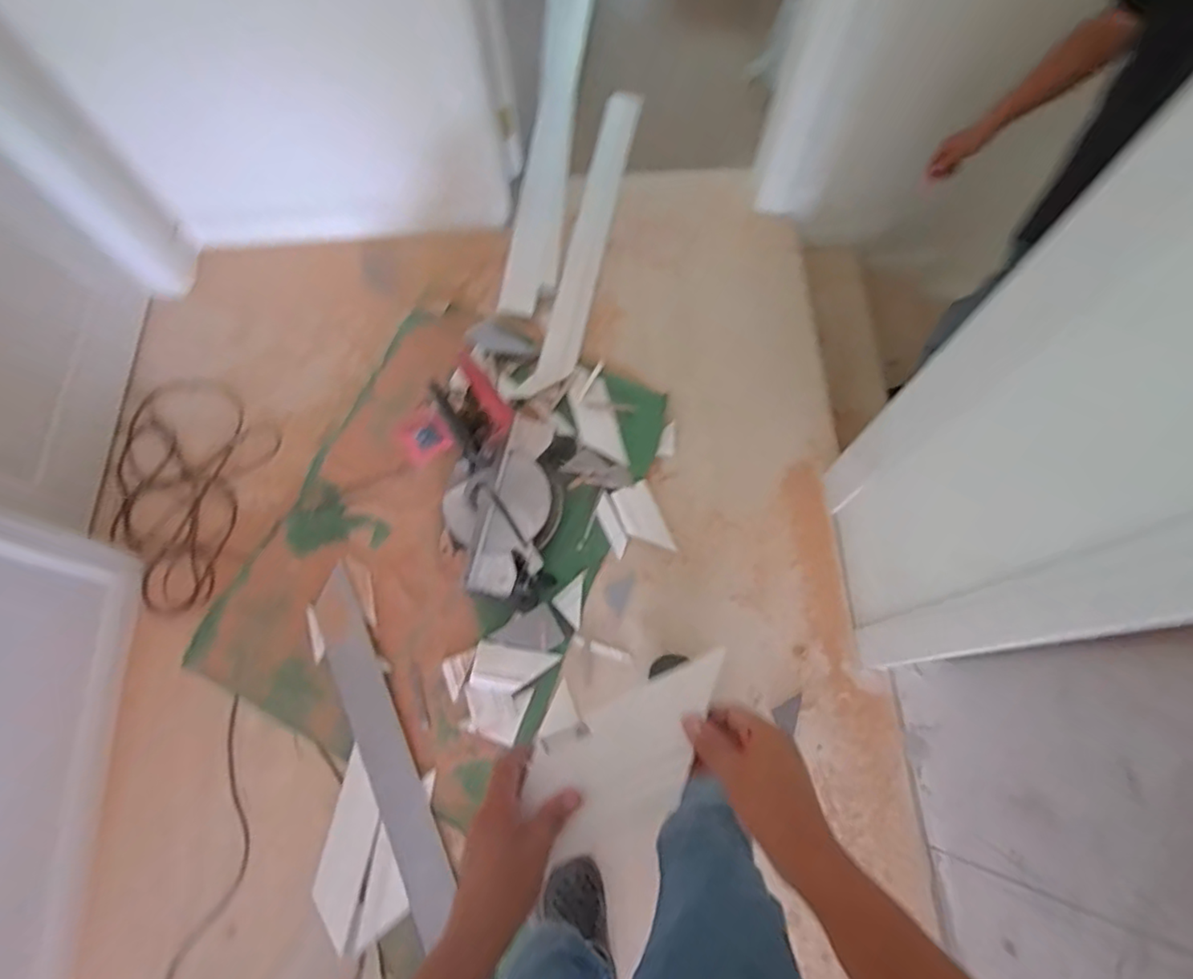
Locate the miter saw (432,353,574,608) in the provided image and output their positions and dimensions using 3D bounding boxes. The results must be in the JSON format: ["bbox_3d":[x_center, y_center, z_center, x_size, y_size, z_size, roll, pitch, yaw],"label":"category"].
[{"bbox_3d":[-0.210,-0.001,1.435,0.295,0.340,0.479,-1,73,-3],"label":"miter saw"}]

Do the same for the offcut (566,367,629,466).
[{"bbox_3d":[-0.002,-0.189,1.682,0.106,0.010,0.280,-16,74,-4],"label":"offcut"}]

